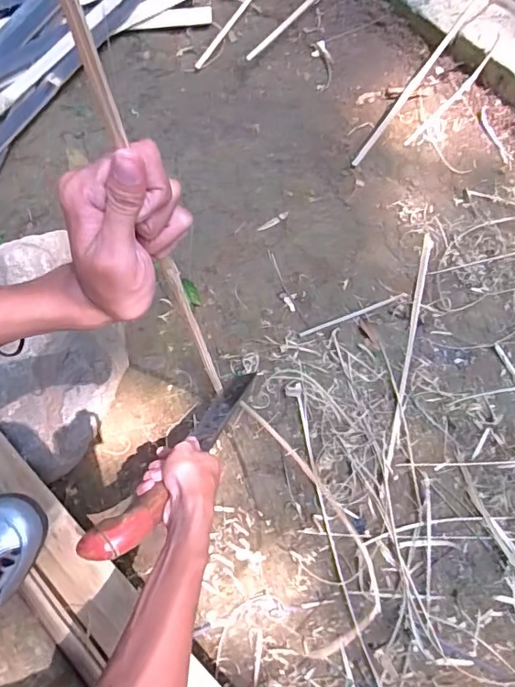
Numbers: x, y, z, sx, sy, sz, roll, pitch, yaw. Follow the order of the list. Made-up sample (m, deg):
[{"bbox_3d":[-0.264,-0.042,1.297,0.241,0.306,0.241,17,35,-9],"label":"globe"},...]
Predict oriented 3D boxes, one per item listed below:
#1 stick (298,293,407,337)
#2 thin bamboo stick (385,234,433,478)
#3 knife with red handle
[{"bbox_3d":[0.157,-0.047,0.837,0.191,0.007,0.009,-21,75,-5],"label":"stick"},{"bbox_3d":[0.247,0.004,0.825,0.013,0.015,0.415,14,75,5],"label":"thin bamboo stick"},{"bbox_3d":[-0.080,0.117,0.591,0.051,0.345,0.033,25,117,8],"label":"knife with red handle"}]

